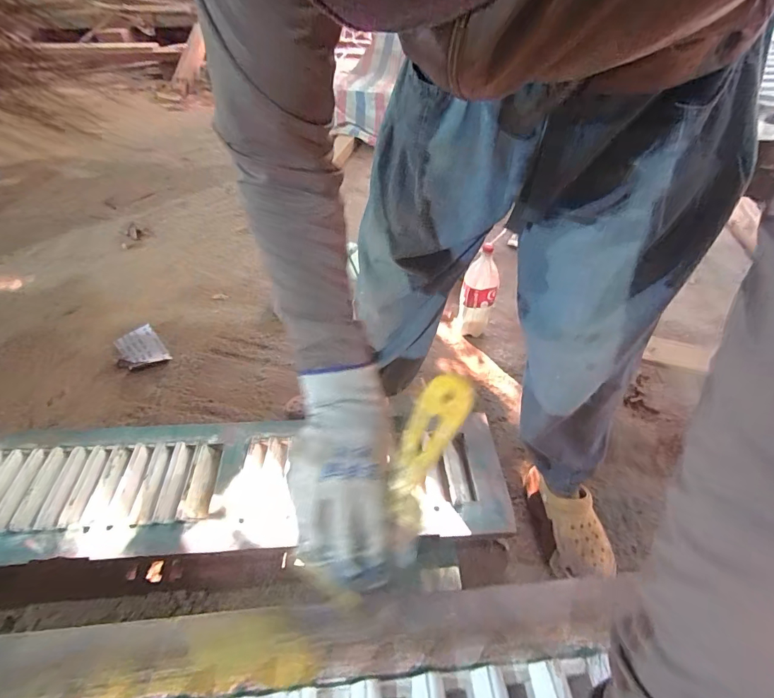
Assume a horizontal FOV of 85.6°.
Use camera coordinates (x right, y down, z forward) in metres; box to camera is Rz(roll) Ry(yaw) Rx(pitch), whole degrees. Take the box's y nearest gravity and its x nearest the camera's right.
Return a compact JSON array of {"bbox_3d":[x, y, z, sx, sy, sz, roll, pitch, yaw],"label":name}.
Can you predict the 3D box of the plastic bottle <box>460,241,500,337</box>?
[{"bbox_3d":[0.260,-0.142,1.210,0.096,0.278,0.075,18,47,18],"label":"plastic bottle"}]

